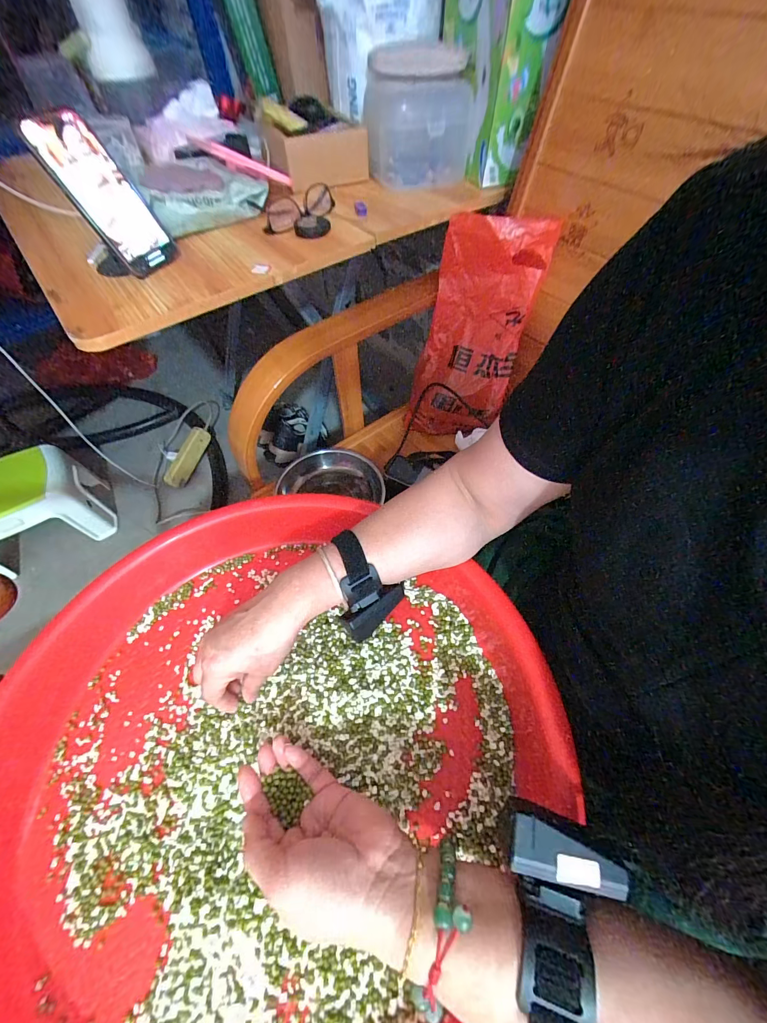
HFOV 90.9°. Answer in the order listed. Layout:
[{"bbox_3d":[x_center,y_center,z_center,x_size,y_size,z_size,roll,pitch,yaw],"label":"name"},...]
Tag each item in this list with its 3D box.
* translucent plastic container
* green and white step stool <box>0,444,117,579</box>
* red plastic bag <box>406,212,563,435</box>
[{"bbox_3d":[0.058,-0.658,0.631,0.168,0.159,0.161,2,57,3],"label":"translucent plastic container"},{"bbox_3d":[-0.921,-0.008,0.973,0.293,0.213,0.204,-31,61,-17],"label":"green and white step stool"},{"bbox_3d":[0.150,-0.298,0.660,0.168,0.351,0.061,30,37,20],"label":"red plastic bag"}]

